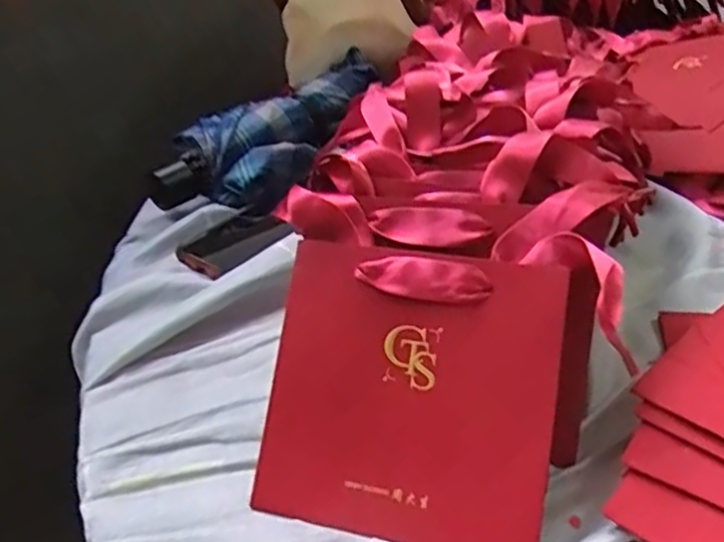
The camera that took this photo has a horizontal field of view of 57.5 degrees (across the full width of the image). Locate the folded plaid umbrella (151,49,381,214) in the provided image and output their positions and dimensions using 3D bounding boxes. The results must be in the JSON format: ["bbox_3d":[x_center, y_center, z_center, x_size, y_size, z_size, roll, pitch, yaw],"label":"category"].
[{"bbox_3d":[-0.086,-0.132,0.631,0.105,0.059,0.256,21,43,32],"label":"folded plaid umbrella"}]

